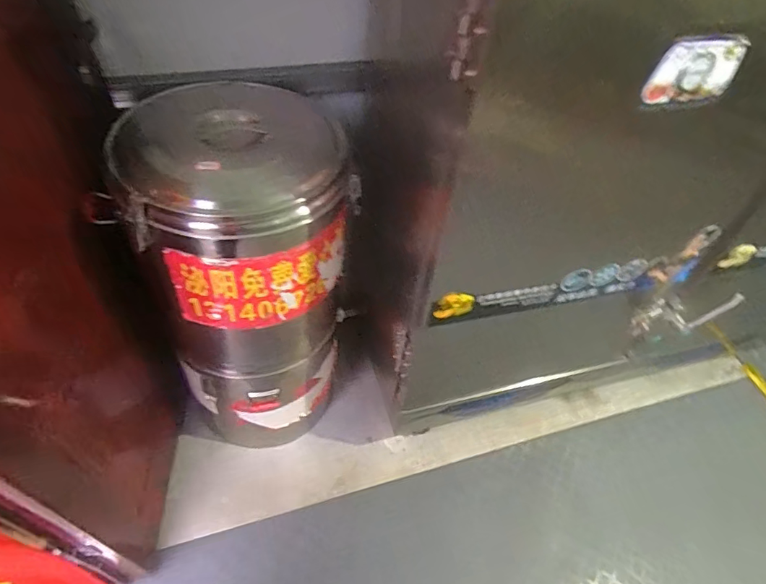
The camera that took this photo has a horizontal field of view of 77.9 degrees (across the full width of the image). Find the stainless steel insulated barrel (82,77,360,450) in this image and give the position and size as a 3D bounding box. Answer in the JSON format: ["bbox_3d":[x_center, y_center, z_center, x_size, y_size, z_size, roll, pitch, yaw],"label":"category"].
[{"bbox_3d":[-0.299,0.008,1.148,0.435,0.878,0.406,-9,52,-14],"label":"stainless steel insulated barrel"}]

